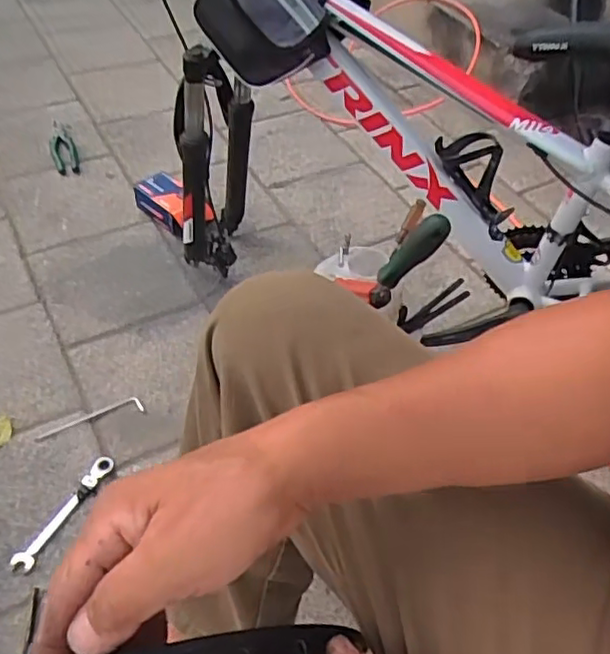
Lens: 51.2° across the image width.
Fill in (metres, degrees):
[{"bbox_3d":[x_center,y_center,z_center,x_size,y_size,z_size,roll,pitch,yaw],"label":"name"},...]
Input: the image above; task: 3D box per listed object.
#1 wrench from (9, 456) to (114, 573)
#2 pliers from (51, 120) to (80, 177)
[{"bbox_3d":[-0.316,0.242,0.844,0.027,0.015,0.171,24,50,16],"label":"wrench"},{"bbox_3d":[-0.523,-0.387,1.376,0.050,0.022,0.191,-14,50,-16],"label":"pliers"}]

